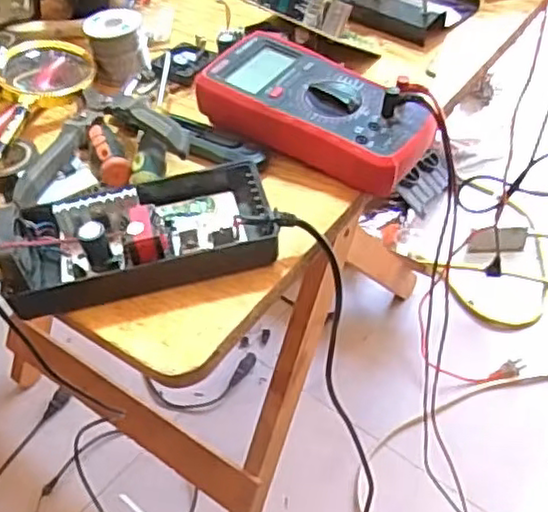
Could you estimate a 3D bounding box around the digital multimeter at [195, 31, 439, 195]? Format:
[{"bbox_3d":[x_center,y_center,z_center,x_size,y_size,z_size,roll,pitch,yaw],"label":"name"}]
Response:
[{"bbox_3d":[0.034,-0.121,0.536,0.185,0.045,0.093,26,54,27],"label":"digital multimeter"}]

